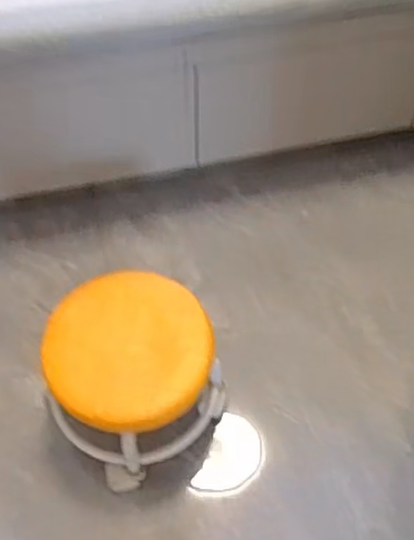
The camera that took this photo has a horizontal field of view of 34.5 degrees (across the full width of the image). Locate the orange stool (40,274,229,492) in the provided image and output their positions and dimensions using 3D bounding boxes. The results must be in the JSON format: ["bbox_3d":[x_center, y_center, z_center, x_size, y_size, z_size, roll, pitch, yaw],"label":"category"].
[{"bbox_3d":[-0.116,0.161,1.053,0.255,0.213,0.235,-33,62,-21],"label":"orange stool"}]

